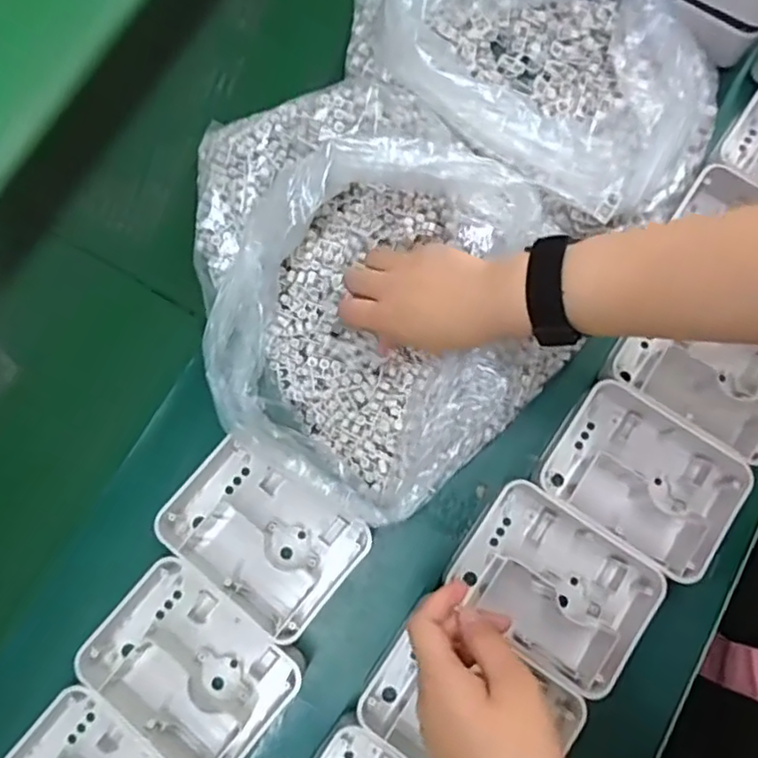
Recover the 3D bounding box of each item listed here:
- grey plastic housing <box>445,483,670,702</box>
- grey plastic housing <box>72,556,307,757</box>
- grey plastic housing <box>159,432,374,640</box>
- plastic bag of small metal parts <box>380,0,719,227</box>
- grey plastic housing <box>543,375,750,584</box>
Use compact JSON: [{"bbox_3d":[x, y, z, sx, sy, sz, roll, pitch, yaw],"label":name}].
[{"bbox_3d":[0.122,0.146,0.453,0.130,0.034,0.100,34,81,8],"label":"grey plastic housing"},{"bbox_3d":[-0.127,0.195,0.443,0.133,0.046,0.098,39,81,8],"label":"grey plastic housing"},{"bbox_3d":[-0.084,0.109,0.463,0.134,0.045,0.097,39,81,8],"label":"grey plastic housing"},{"bbox_3d":[0.137,-0.248,0.501,0.274,0.090,0.238,29,80,7],"label":"plastic bag of small metal parts"},{"bbox_3d":[0.193,0.073,0.468,0.126,0.032,0.099,34,81,7],"label":"grey plastic housing"}]

